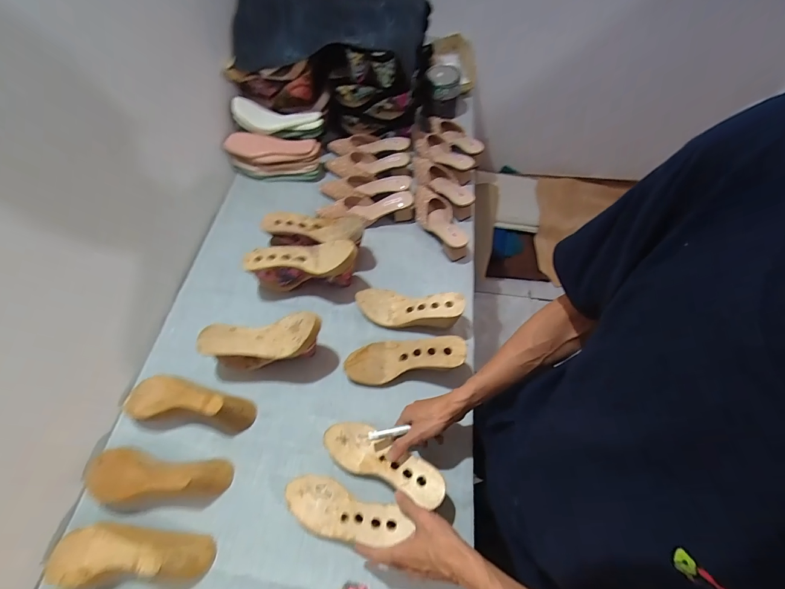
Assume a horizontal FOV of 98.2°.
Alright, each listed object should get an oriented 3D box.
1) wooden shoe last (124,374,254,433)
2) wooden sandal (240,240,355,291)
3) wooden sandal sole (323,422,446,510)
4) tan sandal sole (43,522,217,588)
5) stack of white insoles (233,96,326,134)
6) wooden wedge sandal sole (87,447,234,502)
[{"bbox_3d":[-0.385,0.203,0.637,0.234,0.072,0.081,8,61,5],"label":"wooden shoe last"},{"bbox_3d":[-0.194,-0.066,0.755,0.237,0.130,0.083,2,61,1],"label":"wooden sandal"},{"bbox_3d":[-0.016,0.284,0.588,0.225,0.040,0.076,10,59,32],"label":"wooden sandal sole"},{"bbox_3d":[-0.410,0.402,0.529,0.238,0.082,0.080,-1,61,-1],"label":"tan sandal sole"},{"bbox_3d":[-0.318,-0.502,0.953,0.252,0.068,0.073,3,61,2],"label":"stack of white insoles"},{"bbox_3d":[-0.395,0.308,0.573,0.226,0.082,0.081,10,61,-9],"label":"wooden wedge sandal sole"}]

